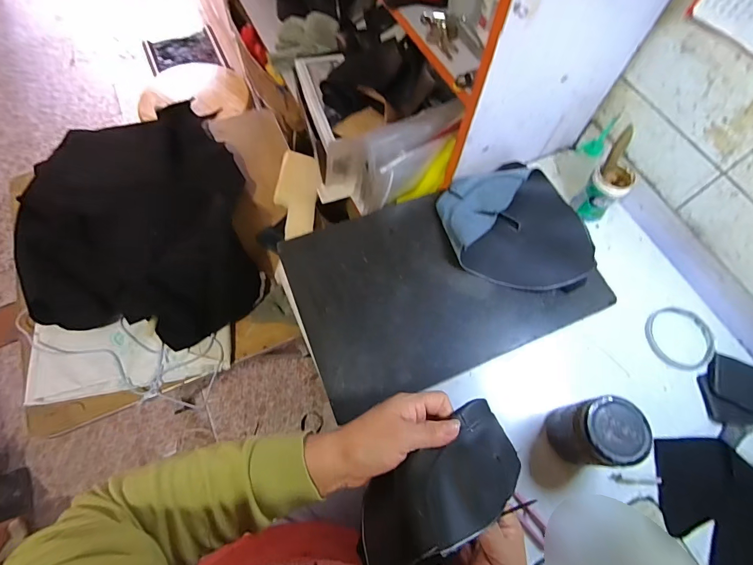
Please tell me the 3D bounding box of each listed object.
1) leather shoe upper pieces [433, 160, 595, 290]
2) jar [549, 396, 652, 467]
[{"bbox_3d":[0.196,-0.081,0.528,0.203,0.041,0.172,5,65,-1],"label":"leather shoe upper pieces"},{"bbox_3d":[0.225,0.159,0.409,0.056,0.103,0.059,1,65,-2],"label":"jar"}]

